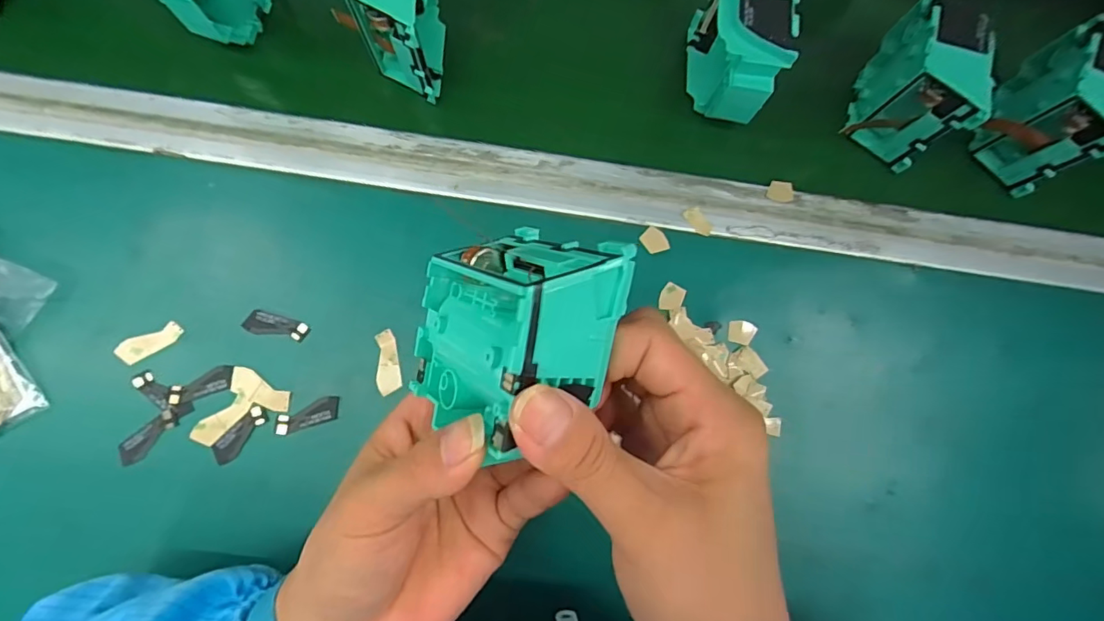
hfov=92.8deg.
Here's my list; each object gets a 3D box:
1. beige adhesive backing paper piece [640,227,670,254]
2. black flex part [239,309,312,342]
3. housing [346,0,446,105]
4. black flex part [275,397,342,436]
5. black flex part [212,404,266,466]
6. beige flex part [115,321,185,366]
[{"bbox_3d":[0.064,-0.043,0.327,0.015,0.004,0.017,-38,86,-7],"label":"beige adhesive backing paper piece"},{"bbox_3d":[-0.161,0.009,0.307,0.037,0.004,0.014,15,82,-1],"label":"black flex part"},{"bbox_3d":[-0.088,-0.174,0.309,0.041,0.071,0.067,4,82,-3],"label":"housing"},{"bbox_3d":[-0.140,0.061,0.301,0.037,0.004,0.013,-18,84,-6],"label":"black flex part"},{"bbox_3d":[-0.177,0.070,0.297,0.013,0.004,0.036,42,82,3],"label":"black flex part"},{"bbox_3d":[-0.231,0.018,0.302,0.036,0.004,0.014,-30,85,-7],"label":"beige flex part"}]

